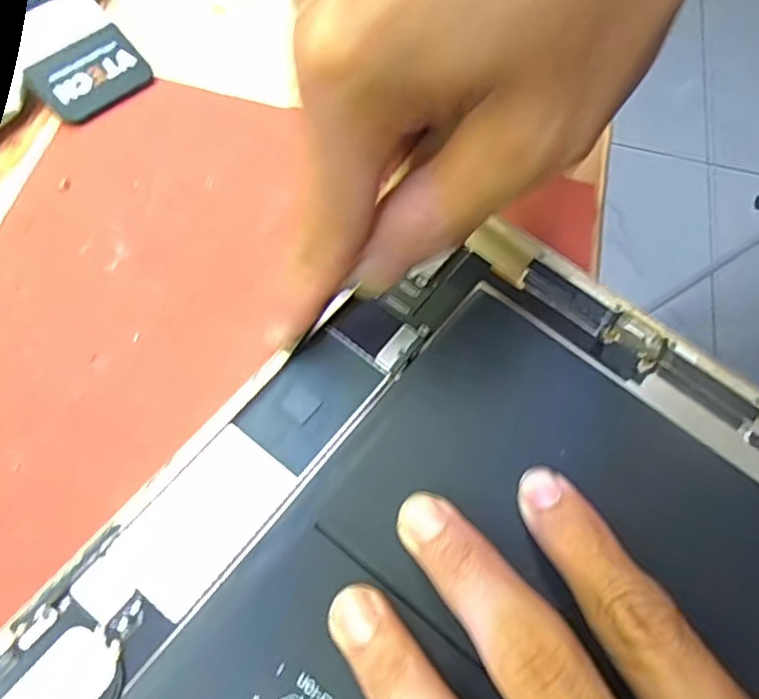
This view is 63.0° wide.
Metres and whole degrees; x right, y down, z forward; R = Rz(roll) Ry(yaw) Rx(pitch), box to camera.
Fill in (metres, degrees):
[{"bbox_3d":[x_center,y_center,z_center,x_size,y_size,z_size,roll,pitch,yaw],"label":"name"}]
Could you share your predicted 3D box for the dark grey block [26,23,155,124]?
[{"bbox_3d":[-0.105,-0.099,0.225,0.026,0.005,0.038,47,71,-9],"label":"dark grey block"}]

